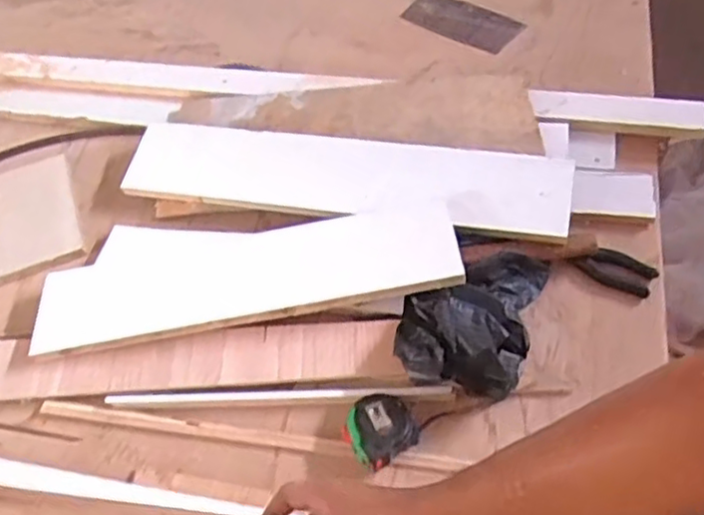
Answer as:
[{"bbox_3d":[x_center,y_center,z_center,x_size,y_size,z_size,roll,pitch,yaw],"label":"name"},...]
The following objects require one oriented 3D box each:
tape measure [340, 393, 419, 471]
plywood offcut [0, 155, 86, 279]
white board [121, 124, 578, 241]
[{"bbox_3d":[0.029,0.180,0.724,0.073,0.037,0.068,-30,58,-15],"label":"tape measure"},{"bbox_3d":[-0.488,-0.045,0.939,0.201,0.010,0.192,-21,57,-9],"label":"plywood offcut"},{"bbox_3d":[-0.017,-0.111,0.880,0.580,0.029,0.109,7,71,13],"label":"white board"}]

